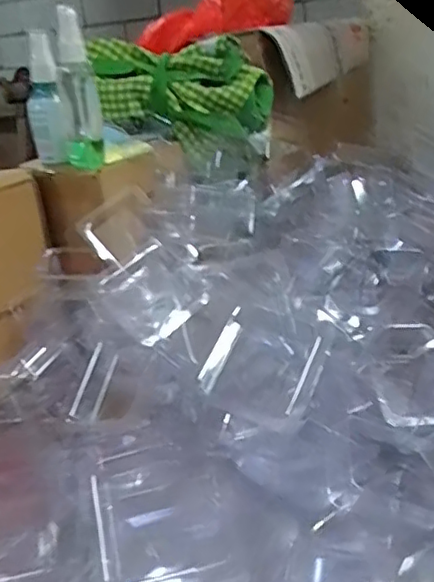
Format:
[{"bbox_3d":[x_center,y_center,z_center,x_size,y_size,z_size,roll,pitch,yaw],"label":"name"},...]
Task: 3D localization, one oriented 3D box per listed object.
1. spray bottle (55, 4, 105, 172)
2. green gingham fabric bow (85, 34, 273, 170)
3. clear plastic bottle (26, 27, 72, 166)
[{"bbox_3d":[-0.128,-0.182,0.565,0.036,0.138,0.042,-9,22,-9],"label":"spray bottle"},{"bbox_3d":[-0.040,-0.200,0.663,0.195,0.125,0.086,-3,22,4],"label":"green gingham fabric bow"},{"bbox_3d":[-0.161,-0.180,0.582,0.038,0.112,0.044,-11,23,-14],"label":"clear plastic bottle"}]

